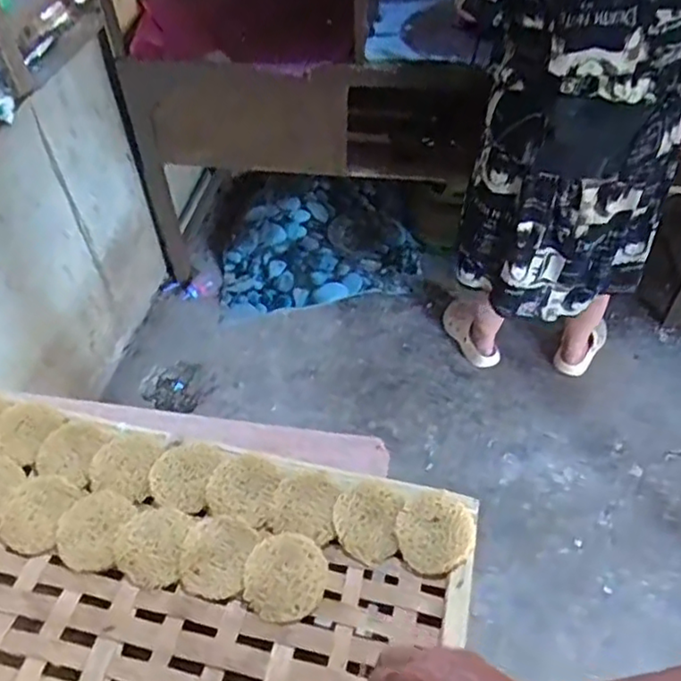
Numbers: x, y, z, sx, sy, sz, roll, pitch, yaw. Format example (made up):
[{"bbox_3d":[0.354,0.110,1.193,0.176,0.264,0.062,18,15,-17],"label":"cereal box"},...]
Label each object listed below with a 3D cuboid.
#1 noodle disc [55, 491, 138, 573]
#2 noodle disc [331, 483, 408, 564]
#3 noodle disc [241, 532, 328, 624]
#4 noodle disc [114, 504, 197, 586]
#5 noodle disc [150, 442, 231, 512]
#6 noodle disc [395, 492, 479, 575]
[{"bbox_3d":[-0.254,0.191,0.658,0.068,0.007,0.079,10,49,7],"label":"noodle disc"},{"bbox_3d":[0.027,0.184,0.662,0.069,0.013,0.077,9,48,6],"label":"noodle disc"},{"bbox_3d":[-0.054,0.227,0.625,0.078,0.011,0.080,1,48,-1],"label":"noodle disc"},{"bbox_3d":[-0.189,0.204,0.647,0.069,0.009,0.078,7,48,4],"label":"noodle disc"},{"bbox_3d":[-0.168,0.142,0.693,0.069,0.011,0.077,12,49,9],"label":"noodle disc"},{"bbox_3d":[0.095,0.192,0.645,0.075,0.018,0.077,1,48,-1],"label":"noodle disc"}]

